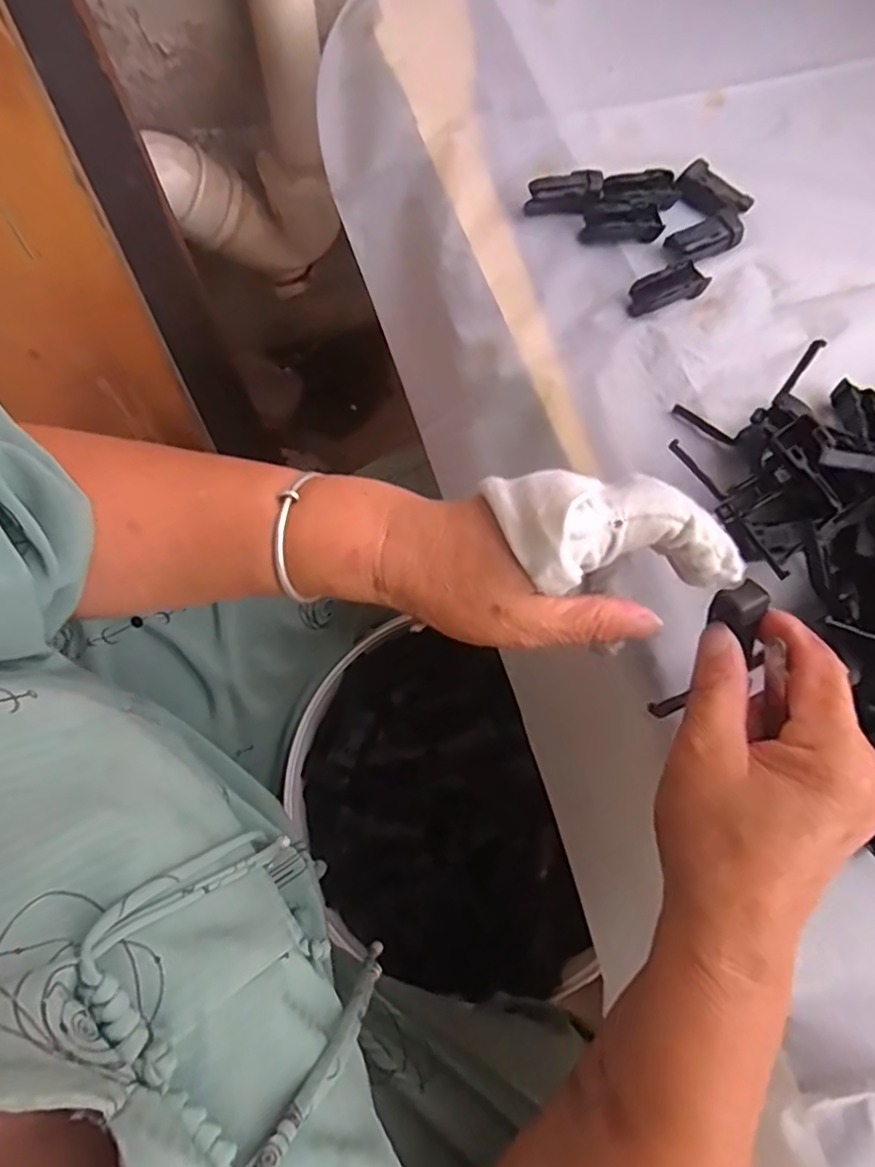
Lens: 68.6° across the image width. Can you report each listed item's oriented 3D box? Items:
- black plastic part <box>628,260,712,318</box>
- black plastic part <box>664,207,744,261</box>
[{"bbox_3d":[0.132,-0.171,0.374,0.048,0.012,0.021,-25,73,-9],"label":"black plastic part"},{"bbox_3d":[0.162,-0.209,0.390,0.049,0.011,0.021,-26,73,-9],"label":"black plastic part"}]

